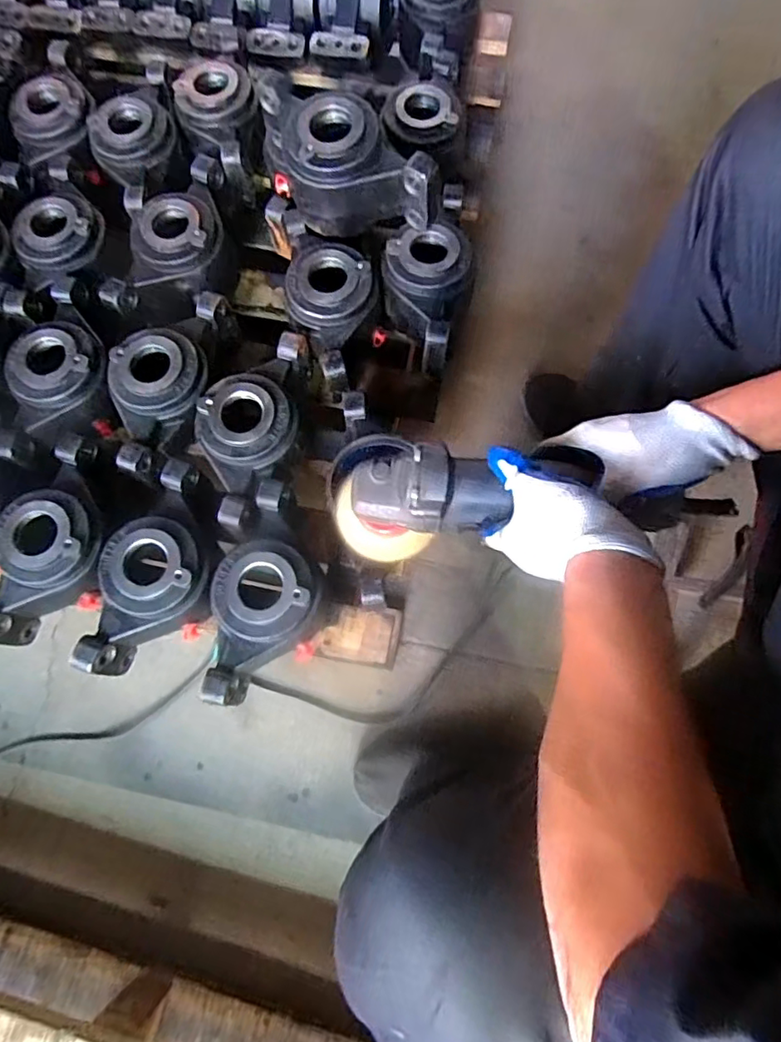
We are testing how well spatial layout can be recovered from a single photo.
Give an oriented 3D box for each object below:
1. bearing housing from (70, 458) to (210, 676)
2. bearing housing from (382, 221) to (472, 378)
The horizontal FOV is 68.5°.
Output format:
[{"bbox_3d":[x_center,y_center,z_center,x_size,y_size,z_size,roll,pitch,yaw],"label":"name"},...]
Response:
[{"bbox_3d":[-0.237,0.049,0.596,0.109,0.070,0.225,10,74,5],"label":"bearing housing"},{"bbox_3d":[0.038,-0.263,0.685,0.103,0.083,0.155,10,74,5],"label":"bearing housing"}]

